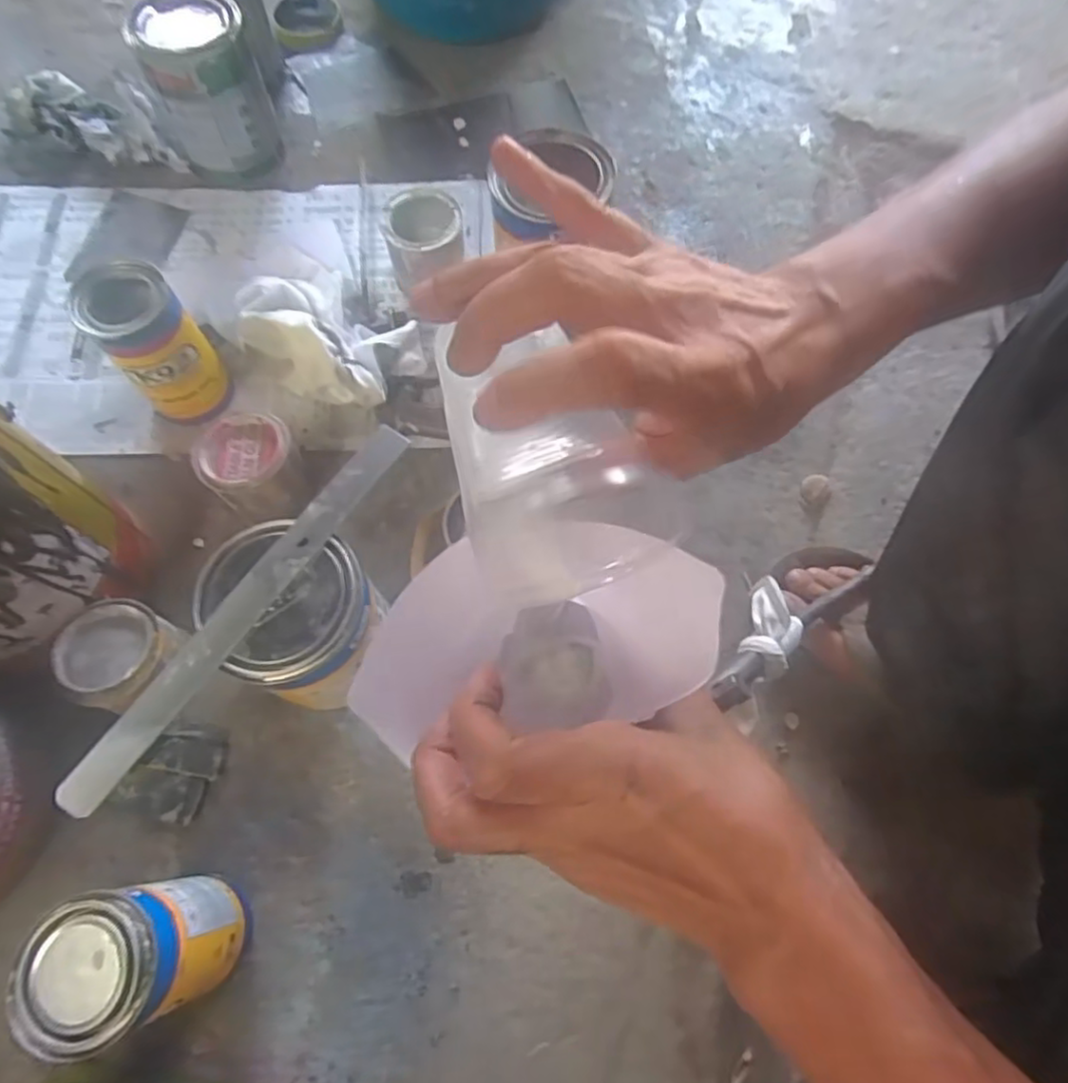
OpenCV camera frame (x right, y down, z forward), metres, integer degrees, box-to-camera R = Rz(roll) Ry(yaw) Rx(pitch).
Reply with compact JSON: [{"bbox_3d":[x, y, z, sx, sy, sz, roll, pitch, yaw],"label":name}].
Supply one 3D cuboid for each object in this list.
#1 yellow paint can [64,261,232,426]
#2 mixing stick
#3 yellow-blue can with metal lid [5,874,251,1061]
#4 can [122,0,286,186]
[{"bbox_3d":[-0.314,-0.161,0.569,0.071,0.136,0.063,-35,73,-15],"label":"yellow paint can"},{"bbox_3d":[-0.176,0.037,0.418,0.026,0.006,0.286,35,72,7],"label":"mixing stick"},{"bbox_3d":[-0.229,0.244,0.402,0.070,0.143,0.069,1,68,-2],"label":"yellow-blue can with metal lid"},{"bbox_3d":[-0.322,-0.450,0.679,0.101,0.141,0.100,1,68,-2],"label":"can"}]

